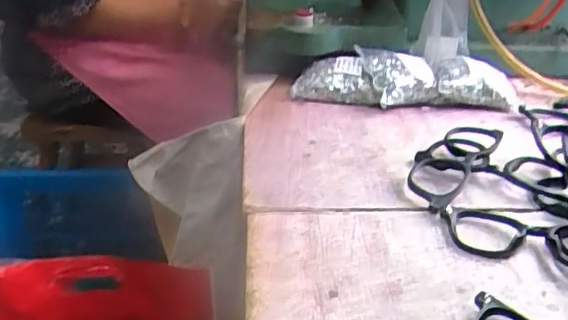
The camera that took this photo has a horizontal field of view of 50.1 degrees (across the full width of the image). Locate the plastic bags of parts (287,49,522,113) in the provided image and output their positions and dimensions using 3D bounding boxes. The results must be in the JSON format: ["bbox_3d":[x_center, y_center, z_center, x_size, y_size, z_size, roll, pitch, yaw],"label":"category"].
[{"bbox_3d":[0.137,-0.089,0.682,0.246,0.044,0.073,6,30,7],"label":"plastic bags of parts"}]

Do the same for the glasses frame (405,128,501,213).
[{"bbox_3d":[0.149,0.003,0.540,0.049,0.023,0.139,22,35,32],"label":"glasses frame"}]

